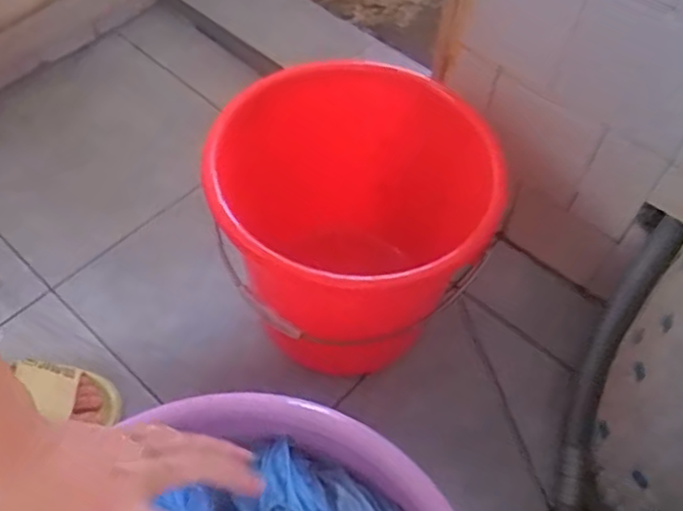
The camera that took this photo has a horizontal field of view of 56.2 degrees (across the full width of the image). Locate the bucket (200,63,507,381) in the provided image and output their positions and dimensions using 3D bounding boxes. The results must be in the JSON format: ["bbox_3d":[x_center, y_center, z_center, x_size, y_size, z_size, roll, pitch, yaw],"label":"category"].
[{"bbox_3d":[0.009,-0.033,0.754,0.287,0.259,0.286,1,54,-1],"label":"bucket"}]

